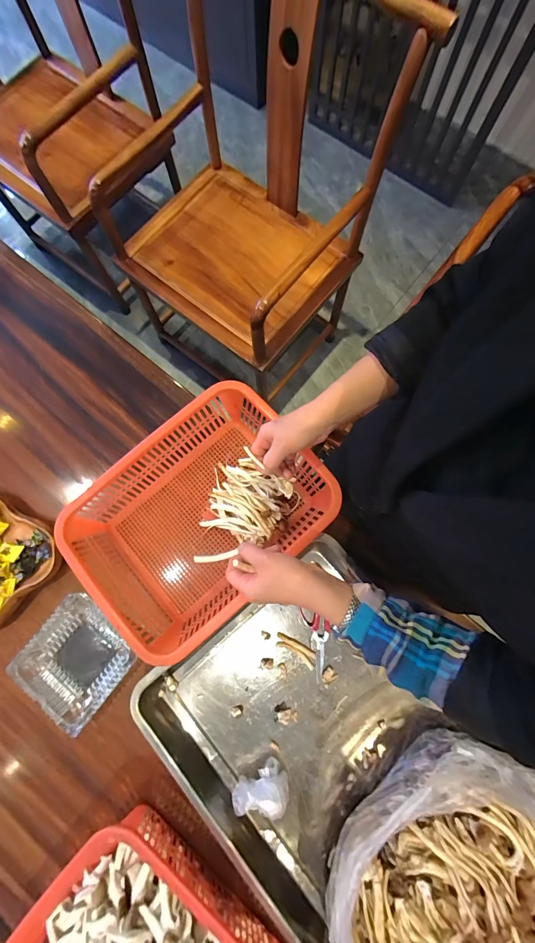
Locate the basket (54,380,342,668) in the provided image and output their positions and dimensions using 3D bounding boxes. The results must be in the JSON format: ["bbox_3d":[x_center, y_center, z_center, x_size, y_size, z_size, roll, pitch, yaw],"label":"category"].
[{"bbox_3d":[-0.101,0.071,0.536,0.367,0.116,0.273,-42,82,-6],"label":"basket"}]

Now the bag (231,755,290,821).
[{"bbox_3d":[-0.008,0.466,0.479,0.075,0.060,0.052,-24,80,-3],"label":"bag"}]

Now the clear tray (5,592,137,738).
[{"bbox_3d":[-0.297,0.296,0.521,0.146,0.042,0.146,38,83,7],"label":"clear tray"}]

